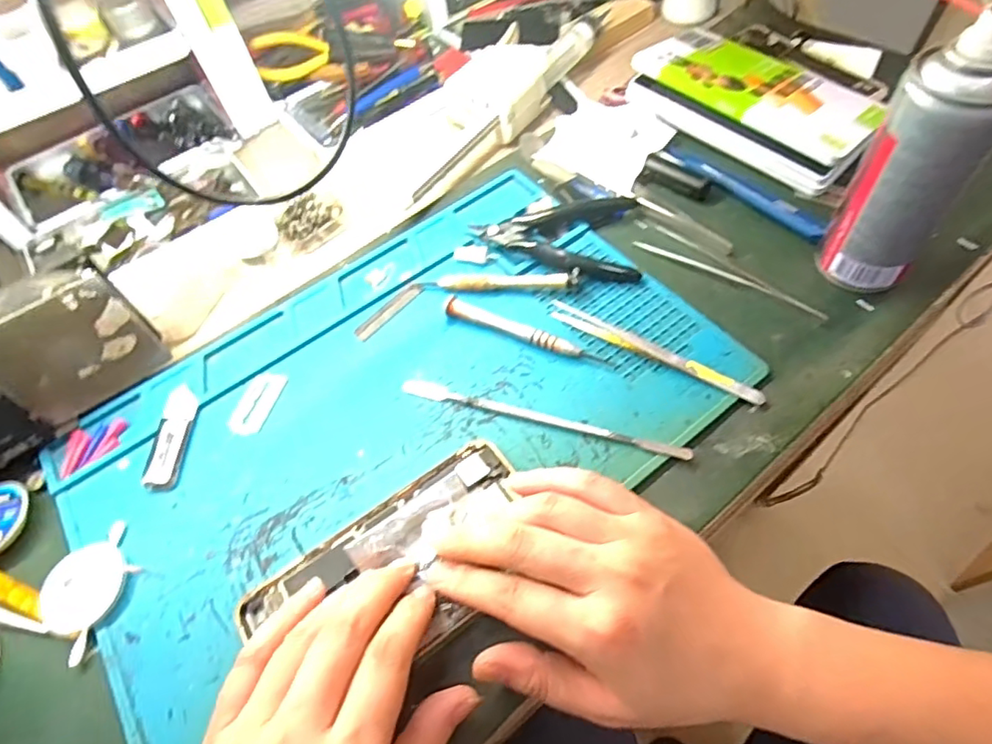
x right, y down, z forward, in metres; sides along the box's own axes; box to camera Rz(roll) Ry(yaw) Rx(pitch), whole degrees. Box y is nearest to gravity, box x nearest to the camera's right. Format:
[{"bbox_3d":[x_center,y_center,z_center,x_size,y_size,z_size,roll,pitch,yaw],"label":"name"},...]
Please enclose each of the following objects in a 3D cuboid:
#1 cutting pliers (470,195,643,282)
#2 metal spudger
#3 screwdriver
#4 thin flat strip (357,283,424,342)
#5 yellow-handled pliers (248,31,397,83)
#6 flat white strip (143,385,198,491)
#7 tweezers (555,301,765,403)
[{"bbox_3d":[0.046,-0.092,0.393,0.114,0.013,0.079,-8,57,0],"label":"cutting pliers"},{"bbox_3d":[0.025,0.027,0.330,0.172,0.005,0.011,15,60,14],"label":"metal spudger"},{"bbox_3d":[0.018,-0.025,0.359,0.110,0.013,0.009,20,61,17],"label":"screwdriver"},{"bbox_3d":[-0.073,-0.042,0.387,0.013,0.004,0.056,38,68,25],"label":"thin flat strip"},{"bbox_3d":[-0.159,-0.300,0.522,0.125,0.012,0.048,-13,79,-7],"label":"yellow-handled pliers"},{"bbox_3d":[-0.196,0.038,0.344,0.019,0.008,0.068,-5,57,2],"label":"flat white strip"},{"bbox_3d":[0.094,-0.013,0.345,0.136,0.009,0.008,28,64,20],"label":"tweezers"}]

